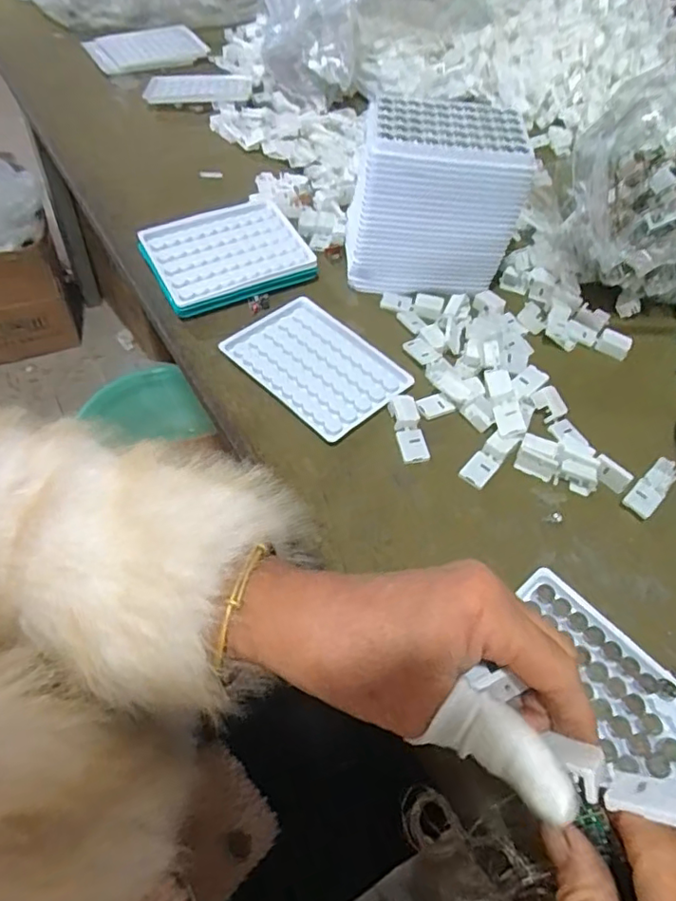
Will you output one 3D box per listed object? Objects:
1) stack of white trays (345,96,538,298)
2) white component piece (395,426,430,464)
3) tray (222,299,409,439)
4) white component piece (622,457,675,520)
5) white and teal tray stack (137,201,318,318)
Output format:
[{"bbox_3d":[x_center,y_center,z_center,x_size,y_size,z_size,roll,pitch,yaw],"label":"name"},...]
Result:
[{"bbox_3d":[0.081,-0.216,0.490,0.138,0.119,0.091,5,54,0],"label":"stack of white trays"},{"bbox_3d":[0.055,-0.004,0.419,0.021,0.004,0.029,-10,56,-8],"label":"white component piece"},{"bbox_3d":[-0.015,-0.071,0.457,0.100,0.006,0.133,-37,64,-24],"label":"tray"},{"bbox_3d":[0.226,0.025,0.409,0.056,0.005,0.020,-38,64,-24],"label":"white component piece"},{"bbox_3d":[-0.098,-0.172,0.509,0.133,0.029,0.093,-26,60,-18],"label":"white and teal tray stack"}]

